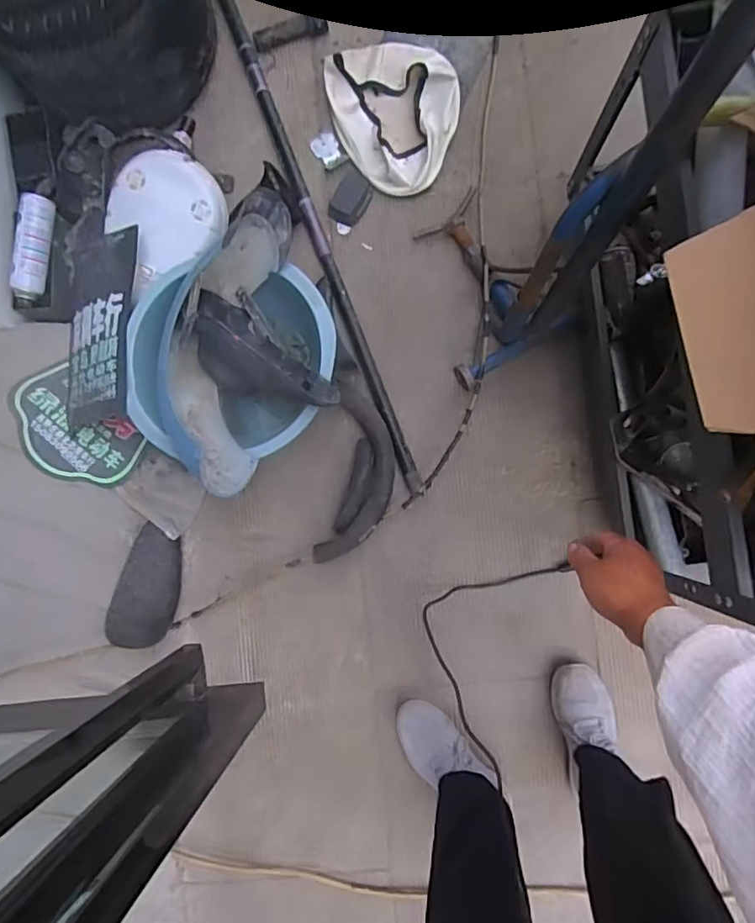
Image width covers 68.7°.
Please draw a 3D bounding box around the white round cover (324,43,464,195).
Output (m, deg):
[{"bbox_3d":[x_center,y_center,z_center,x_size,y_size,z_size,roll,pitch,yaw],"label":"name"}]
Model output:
[{"bbox_3d":[0.021,-0.658,1.040,0.251,0.053,0.262,0,87,3],"label":"white round cover"}]

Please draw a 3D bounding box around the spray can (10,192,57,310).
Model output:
[{"bbox_3d":[-0.609,-0.367,0.968,0.053,0.053,0.189,14,88,3],"label":"spray can"}]

